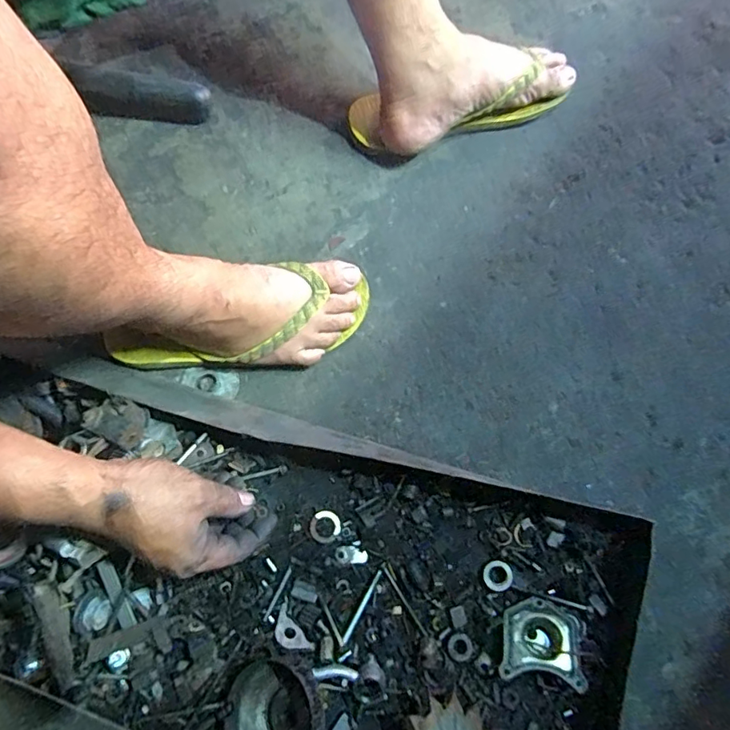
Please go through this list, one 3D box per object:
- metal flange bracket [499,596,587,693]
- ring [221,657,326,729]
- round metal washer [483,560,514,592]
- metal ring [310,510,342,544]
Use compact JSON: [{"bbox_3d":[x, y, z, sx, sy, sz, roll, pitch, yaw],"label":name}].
[{"bbox_3d":[0.161,0.252,0.489,0.070,0.017,0.068,7,55,7],"label":"metal flange bracket"},{"bbox_3d":[-0.082,0.311,0.467,0.084,0.037,0.084,2,61,-4],"label":"ring"},{"bbox_3d":[0.127,0.203,0.514,0.027,0.007,0.027,1,74,-2],"label":"round metal washer"},{"bbox_3d":[-0.040,0.160,0.530,0.030,0.004,0.031,1,74,-2],"label":"metal ring"}]

